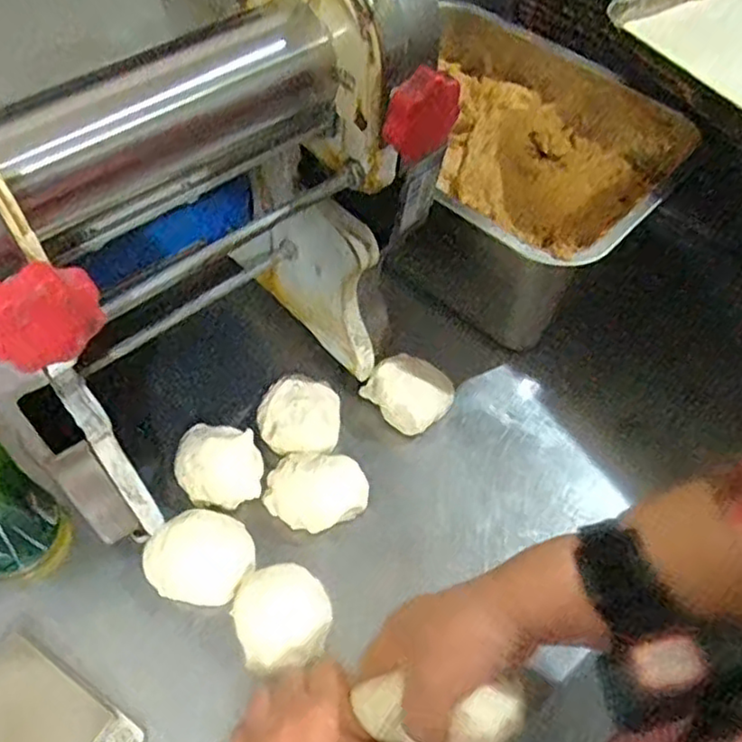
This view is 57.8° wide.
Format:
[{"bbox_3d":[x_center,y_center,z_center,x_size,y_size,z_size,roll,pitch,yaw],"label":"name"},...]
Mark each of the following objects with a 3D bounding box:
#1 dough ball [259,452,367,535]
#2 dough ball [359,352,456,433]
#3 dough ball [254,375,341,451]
[{"bbox_3d":[-0.043,0.097,0.537,0.078,0.038,0.065,9,55,4],"label":"dough ball"},{"bbox_3d":[0.034,0.022,0.588,0.068,0.048,0.057,39,62,22],"label":"dough ball"},{"bbox_3d":[-0.062,0.041,0.577,0.068,0.037,0.069,1,55,-2],"label":"dough ball"}]

